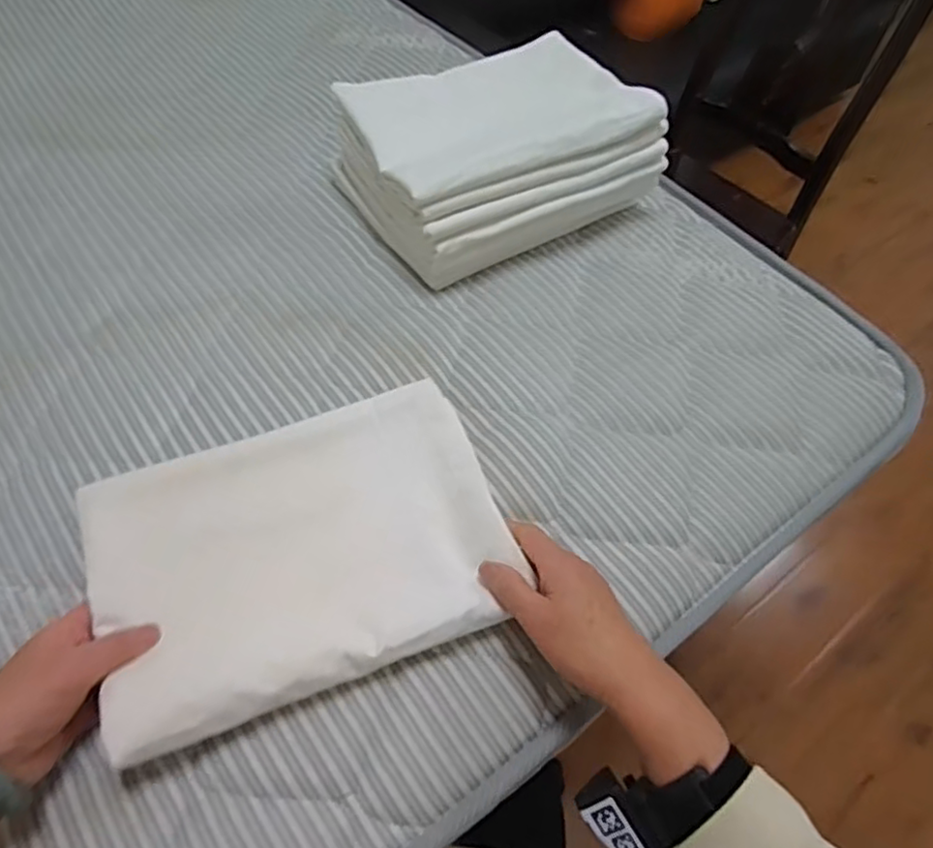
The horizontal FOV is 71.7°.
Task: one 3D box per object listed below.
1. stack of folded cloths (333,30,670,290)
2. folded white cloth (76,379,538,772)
[{"bbox_3d":[0.029,-0.278,0.686,0.279,0.138,0.206,-26,60,-22],"label":"stack of folded cloths"},{"bbox_3d":[-0.116,0.082,0.460,0.273,0.015,0.202,-18,57,-15],"label":"folded white cloth"}]

